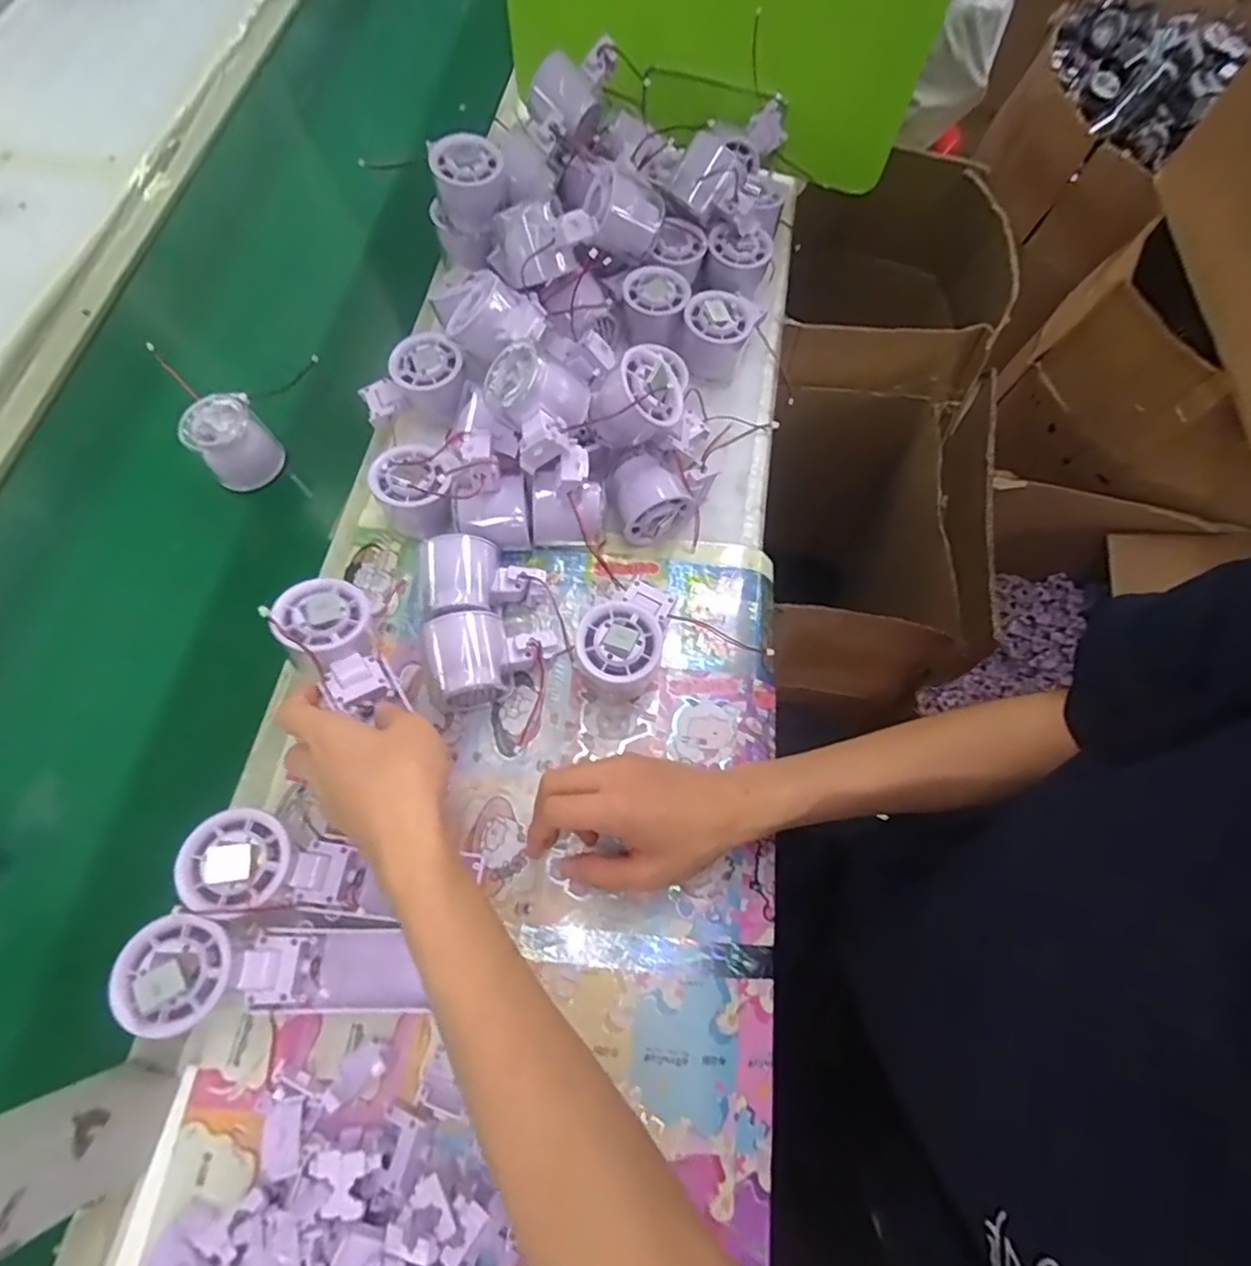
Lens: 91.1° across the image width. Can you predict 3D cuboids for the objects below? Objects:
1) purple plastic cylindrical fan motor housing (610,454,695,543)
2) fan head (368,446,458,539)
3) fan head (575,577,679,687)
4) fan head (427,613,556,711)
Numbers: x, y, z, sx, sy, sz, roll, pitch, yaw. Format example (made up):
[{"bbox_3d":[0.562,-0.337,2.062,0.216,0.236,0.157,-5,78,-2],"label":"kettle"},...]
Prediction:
[{"bbox_3d":[0.020,-0.104,0.483,0.056,0.051,0.059,-11,69,-5],"label":"purple plastic cylindrical fan motor housing"},{"bbox_3d":[-0.157,-0.109,0.471,0.059,0.047,0.053,0,69,-1],"label":"fan head"},{"bbox_3d":[0.000,0.002,0.441,0.058,0.055,0.083,17,69,6],"label":"fan head"},{"bbox_3d":[-0.095,0.019,0.432,0.081,0.055,0.057,-15,69,-6],"label":"fan head"}]

